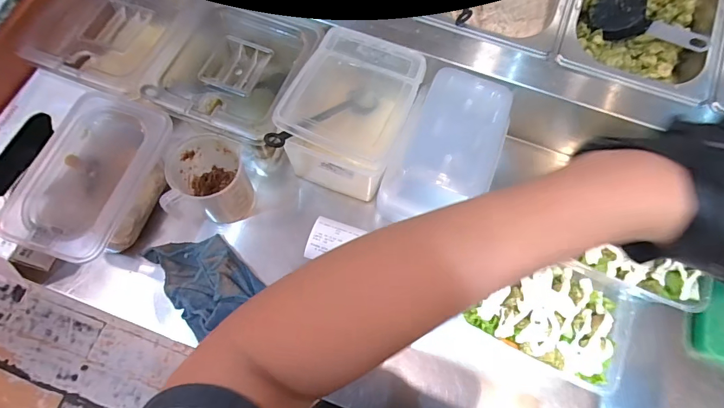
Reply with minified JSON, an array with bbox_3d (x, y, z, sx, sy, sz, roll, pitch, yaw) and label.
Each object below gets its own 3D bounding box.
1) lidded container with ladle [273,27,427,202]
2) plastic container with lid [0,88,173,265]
[{"bbox_3d":[-0.012,-0.101,0.486,0.130,0.124,0.160,19,71,5],"label":"lidded container with ladle"},{"bbox_3d":[-0.286,-0.025,0.448,0.116,0.078,0.177,18,71,4],"label":"plastic container with lid"}]

